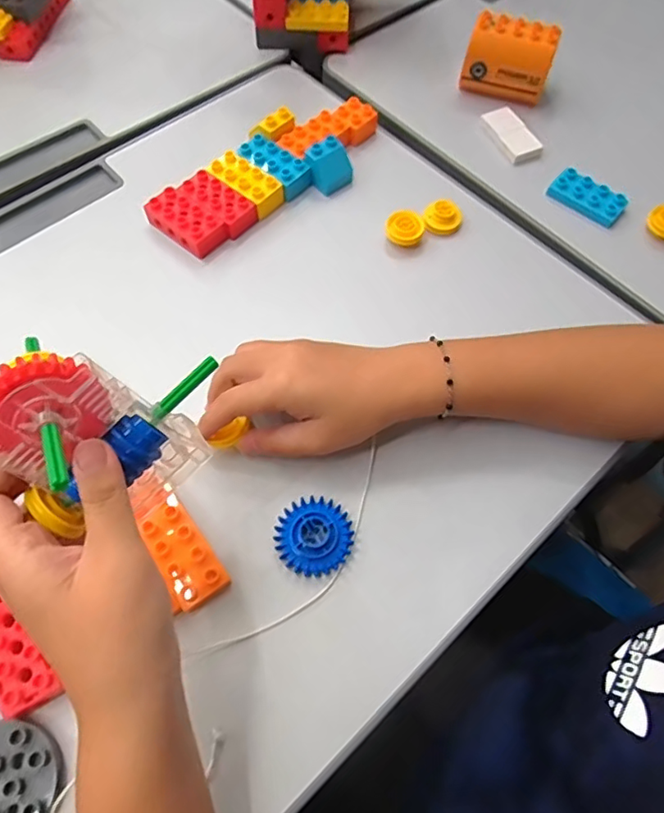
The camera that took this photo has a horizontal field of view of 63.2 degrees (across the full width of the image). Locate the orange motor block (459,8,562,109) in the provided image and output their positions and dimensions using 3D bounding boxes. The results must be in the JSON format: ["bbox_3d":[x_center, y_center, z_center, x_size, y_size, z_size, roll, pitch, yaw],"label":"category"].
[{"bbox_3d":[0.172,-0.336,0.525,0.081,0.057,0.041,21,65,9],"label":"orange motor block"}]

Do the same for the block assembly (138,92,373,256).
[{"bbox_3d":[-0.052,-0.212,0.479,0.224,0.032,0.077,-33,69,-16],"label":"block assembly"}]

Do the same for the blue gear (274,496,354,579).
[{"bbox_3d":[-0.011,0.081,0.339,0.047,0.008,0.046,1,64,-1],"label":"blue gear"}]

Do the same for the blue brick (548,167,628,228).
[{"bbox_3d":[0.231,-0.190,0.487,0.065,0.017,0.028,39,69,16],"label":"blue brick"}]

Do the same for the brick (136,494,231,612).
[{"bbox_3d":[-0.094,0.090,0.336,0.031,0.012,0.067,-34,69,-17],"label":"brick"}]

